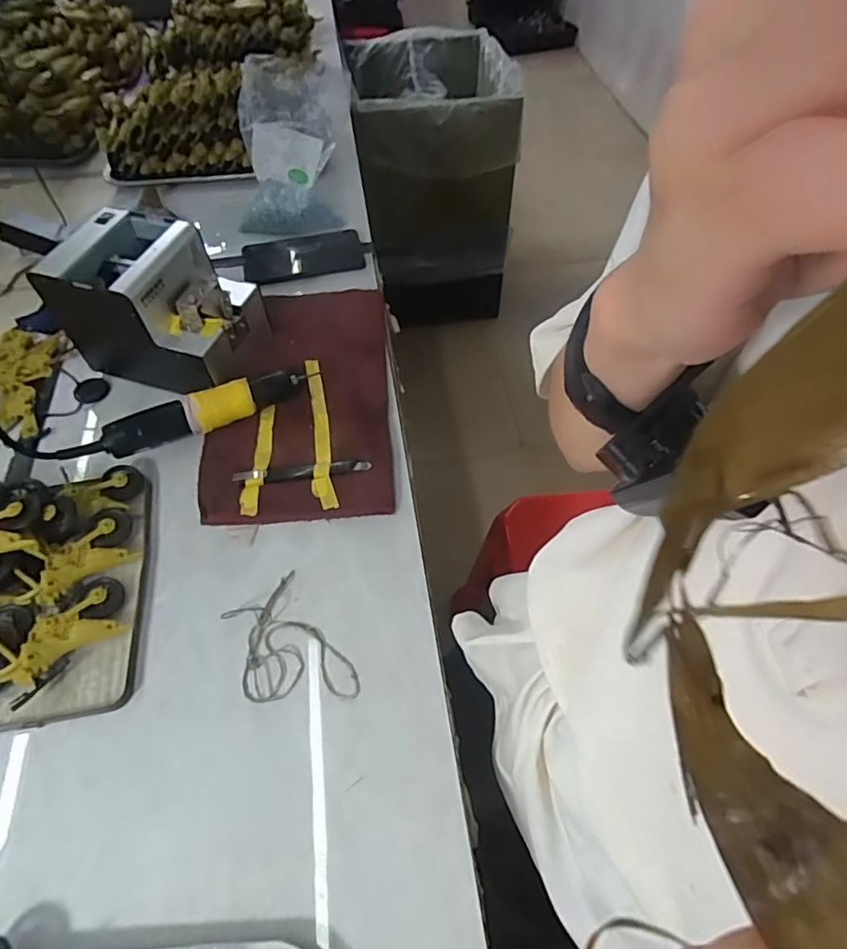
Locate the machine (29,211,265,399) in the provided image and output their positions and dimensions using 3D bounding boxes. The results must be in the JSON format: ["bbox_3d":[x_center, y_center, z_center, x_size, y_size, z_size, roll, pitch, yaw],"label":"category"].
[{"bbox_3d":[-0.293,-0.190,0.634,0.181,0.139,0.123,16,58,10],"label":"machine"}]

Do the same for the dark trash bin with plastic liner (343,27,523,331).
[{"bbox_3d":[0.026,-0.859,1.678,0.411,0.607,0.528,-6,56,-4],"label":"dark trash bin with plastic liner"}]

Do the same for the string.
[{"bbox_3d":[-0.122,0.155,0.491,0.084,0.011,0.129,-30,62,-18],"label":"string"}]

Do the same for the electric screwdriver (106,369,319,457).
[{"bbox_3d":[-0.230,-0.072,0.611,0.212,0.050,0.032,-29,62,-18],"label":"electric screwdriver"}]

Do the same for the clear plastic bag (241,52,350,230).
[{"bbox_3d":[-0.187,-0.476,0.821,0.155,0.151,0.195,-1,57,-1],"label":"clear plastic bag"}]

